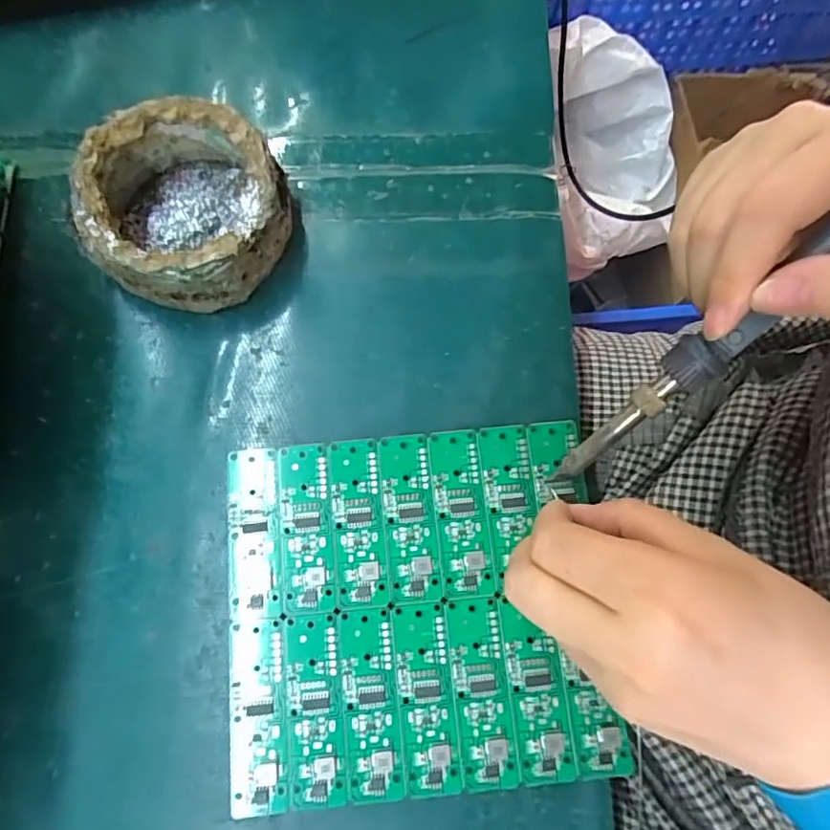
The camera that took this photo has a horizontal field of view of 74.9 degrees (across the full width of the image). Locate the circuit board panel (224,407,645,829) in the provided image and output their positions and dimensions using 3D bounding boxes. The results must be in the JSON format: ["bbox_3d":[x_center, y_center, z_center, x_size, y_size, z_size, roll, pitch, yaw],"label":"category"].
[{"bbox_3d":[0.000,0.076,0.218,0.145,0.004,0.136,-5,77,-3],"label":"circuit board panel"}]

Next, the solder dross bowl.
[{"bbox_3d":[-0.104,-0.092,0.246,0.082,0.041,0.084,0,77,-2],"label":"solder dross bowl"}]

